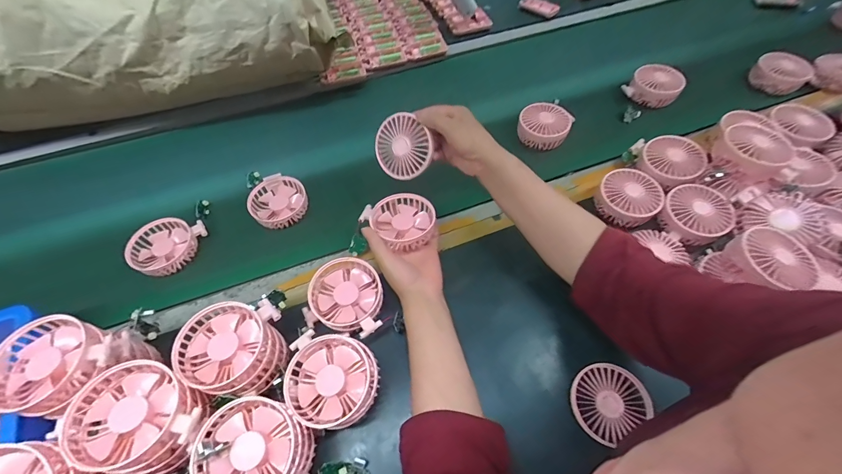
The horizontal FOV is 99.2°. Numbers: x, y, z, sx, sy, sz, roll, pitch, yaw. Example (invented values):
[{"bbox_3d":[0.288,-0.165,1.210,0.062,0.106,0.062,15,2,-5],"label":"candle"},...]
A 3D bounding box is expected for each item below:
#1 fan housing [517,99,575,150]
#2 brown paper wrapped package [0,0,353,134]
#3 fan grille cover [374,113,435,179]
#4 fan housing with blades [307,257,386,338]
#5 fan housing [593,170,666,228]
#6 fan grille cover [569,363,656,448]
[{"bbox_3d":[0.223,-0.203,0.644,0.086,0.049,0.091,-1,57,1],"label":"fan housing"},{"bbox_3d":[-0.534,-0.421,0.694,0.707,0.233,0.296,-12,58,-6],"label":"brown paper wrapped package"},{"bbox_3d":[-0.028,-0.124,0.497,0.087,0.082,0.009,50,30,7],"label":"fan grille cover"},{"bbox_3d":[-0.094,0.075,0.466,0.100,0.031,0.088,14,59,11],"label":"fan housing with blades"},{"bbox_3d":[0.322,-0.064,0.549,0.093,0.047,0.085,-1,57,1],"label":"fan housing"},{"bbox_3d":[0.221,0.193,0.425,0.086,0.014,0.077,-27,60,-14],"label":"fan grille cover"}]

